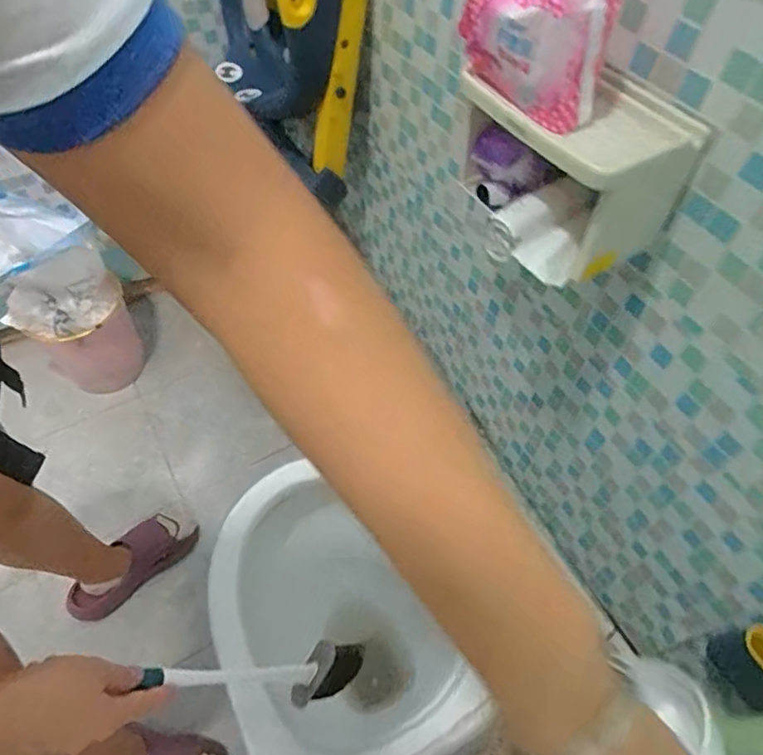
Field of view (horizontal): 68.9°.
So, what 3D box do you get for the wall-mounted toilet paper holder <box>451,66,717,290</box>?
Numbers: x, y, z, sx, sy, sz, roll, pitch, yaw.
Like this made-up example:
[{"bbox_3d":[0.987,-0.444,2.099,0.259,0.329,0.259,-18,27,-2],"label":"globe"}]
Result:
[{"bbox_3d":[0.183,-0.224,0.578,0.150,0.138,0.226,-22,59,-16],"label":"wall-mounted toilet paper holder"}]

